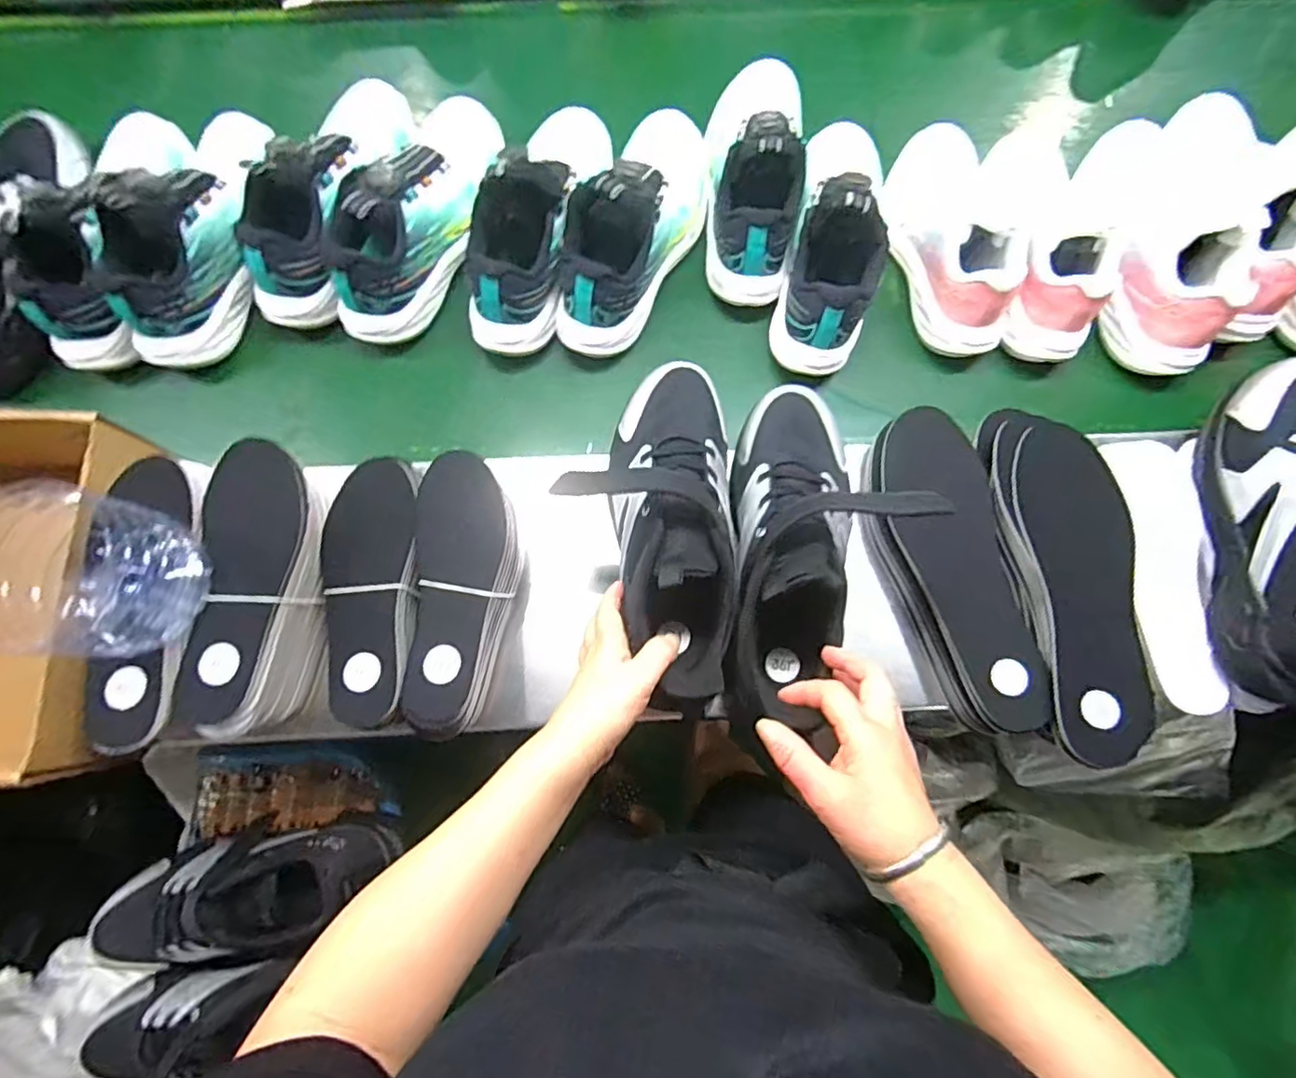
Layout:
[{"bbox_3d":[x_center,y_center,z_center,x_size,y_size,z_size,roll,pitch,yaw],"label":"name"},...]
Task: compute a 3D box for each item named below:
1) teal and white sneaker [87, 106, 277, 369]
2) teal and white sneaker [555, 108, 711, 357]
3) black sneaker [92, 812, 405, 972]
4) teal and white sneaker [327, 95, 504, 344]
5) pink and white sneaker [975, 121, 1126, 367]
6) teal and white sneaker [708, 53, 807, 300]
[{"bbox_3d":[-0.433,-0.297,0.568,0.103,0.106,0.253,5,78,1],"label":"teal and white sneaker"},{"bbox_3d":[-0.013,-0.302,0.566,0.090,0.115,0.242,28,80,5],"label":"teal and white sneaker"},{"bbox_3d":[-0.379,0.321,0.540,0.275,0.114,0.097,-19,79,-4],"label":"black sneaker"},{"bbox_3d":[-0.224,-0.319,0.579,0.103,0.095,0.255,15,79,3],"label":"teal and white sneaker"},{"bbox_3d":[0.382,-0.297,0.569,0.100,0.086,0.237,-5,78,-1],"label":"pink and white sneaker"},{"bbox_3d":[0.101,-0.362,0.574,0.091,0.112,0.237,8,78,1],"label":"teal and white sneaker"}]

